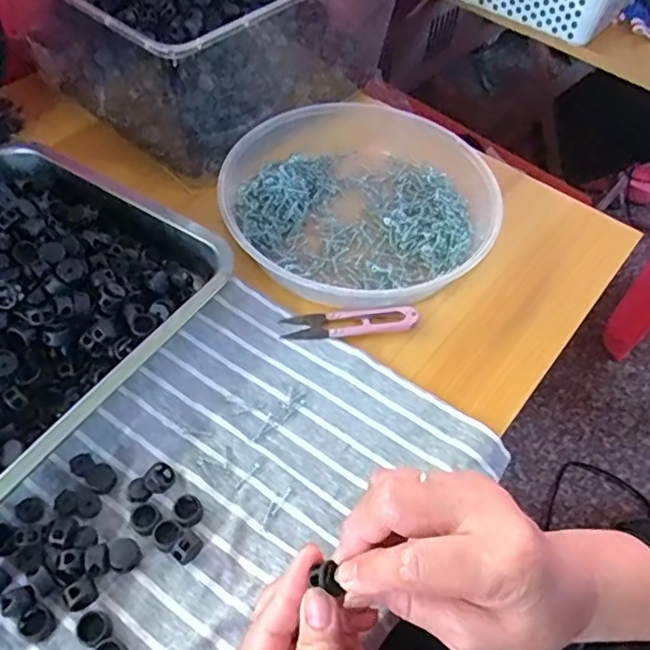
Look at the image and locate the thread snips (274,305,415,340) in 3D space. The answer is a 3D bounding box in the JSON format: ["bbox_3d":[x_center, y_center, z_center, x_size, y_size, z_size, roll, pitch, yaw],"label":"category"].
[{"bbox_3d":[0.019,-0.001,0.445,0.100,0.009,0.024,-1,54,-5],"label":"thread snips"}]

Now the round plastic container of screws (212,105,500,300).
[{"bbox_3d":[0.029,-0.102,0.504,0.221,0.039,0.218,2,54,-3],"label":"round plastic container of screws"}]

